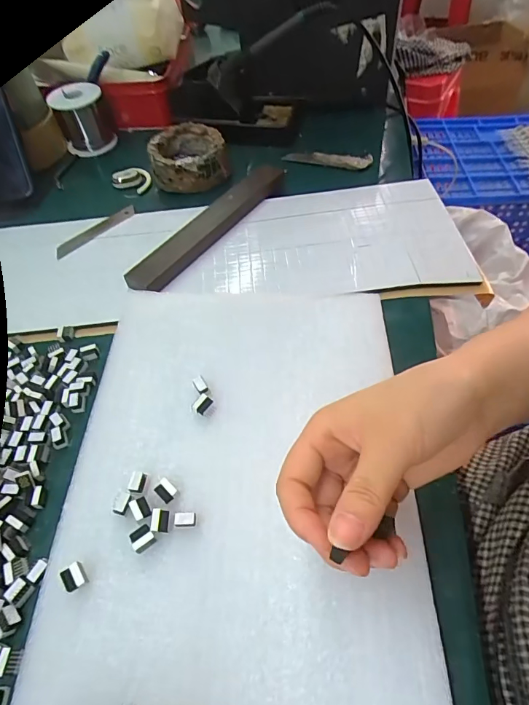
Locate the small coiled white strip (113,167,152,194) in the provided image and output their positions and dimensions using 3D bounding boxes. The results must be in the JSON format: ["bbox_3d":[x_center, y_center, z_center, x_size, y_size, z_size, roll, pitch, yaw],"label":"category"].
[{"bbox_3d":[-0.152,-0.198,0.490,0.041,0.017,0.027,-25,54,-14],"label":"small coiled white strip"}]

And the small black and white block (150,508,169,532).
[{"bbox_3d":[-0.061,0.098,0.249,0.009,0.007,0.012,-2,52,4],"label":"small black and white block"}]

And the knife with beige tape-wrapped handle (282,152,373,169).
[{"bbox_3d":[0.072,-0.226,0.497,0.102,0.013,0.012,11,54,13],"label":"knife with beige tape-wrapped handle"}]

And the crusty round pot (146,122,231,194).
[{"bbox_3d":[-0.087,-0.225,0.488,0.082,0.038,0.082,-2,52,3],"label":"crusty round pot"}]

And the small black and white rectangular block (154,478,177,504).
[{"bbox_3d":[-0.059,0.084,0.258,0.012,0.007,0.010,33,62,26],"label":"small black and white rectangular block"}]

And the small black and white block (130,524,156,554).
[{"bbox_3d":[-0.069,0.106,0.243,0.012,0.008,0.012,-29,56,-16],"label":"small black and white block"}]

